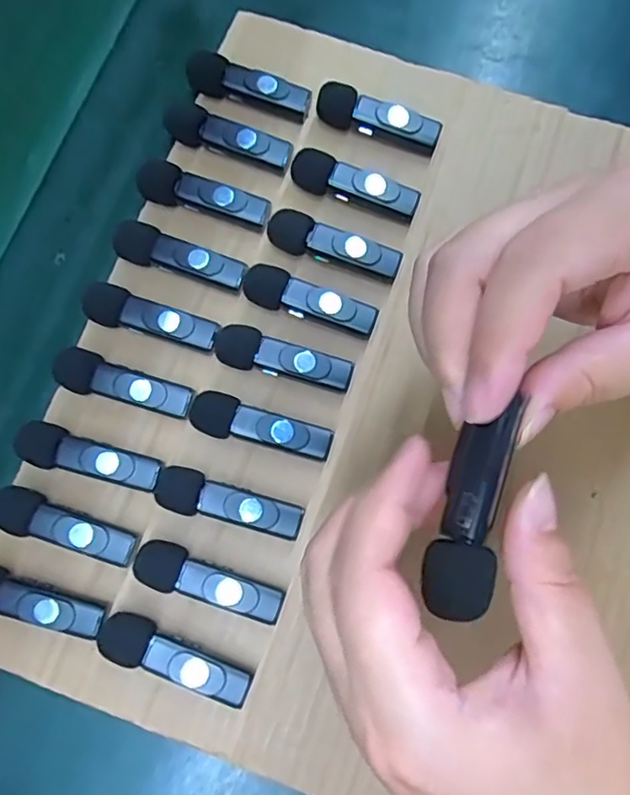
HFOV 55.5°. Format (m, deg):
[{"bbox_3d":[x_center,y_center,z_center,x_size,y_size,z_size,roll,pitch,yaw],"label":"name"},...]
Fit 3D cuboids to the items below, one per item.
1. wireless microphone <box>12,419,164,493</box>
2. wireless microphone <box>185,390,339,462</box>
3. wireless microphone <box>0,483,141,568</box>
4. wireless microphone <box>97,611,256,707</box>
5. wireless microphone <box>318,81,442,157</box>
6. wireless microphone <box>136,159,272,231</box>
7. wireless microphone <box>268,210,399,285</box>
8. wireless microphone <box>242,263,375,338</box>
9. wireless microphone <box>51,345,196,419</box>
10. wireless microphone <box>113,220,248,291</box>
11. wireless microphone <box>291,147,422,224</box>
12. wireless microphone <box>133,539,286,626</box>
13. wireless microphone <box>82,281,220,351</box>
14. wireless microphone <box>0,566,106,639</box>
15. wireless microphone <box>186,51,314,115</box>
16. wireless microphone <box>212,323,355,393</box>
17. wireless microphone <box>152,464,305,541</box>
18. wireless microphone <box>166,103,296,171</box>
[{"bbox_3d":[-0.101,0.028,0.269,0.064,0.016,0.019,18,78,3],"label":"wireless microphone"},{"bbox_3d":[-0.025,0.014,0.273,0.065,0.015,0.019,19,78,4],"label":"wireless microphone"},{"bbox_3d":[-0.109,0.057,0.262,0.064,0.016,0.018,22,78,4],"label":"wireless microphone"},{"bbox_3d":[-0.058,0.109,0.251,0.065,0.018,0.018,24,79,4],"label":"wireless microphone"},{"bbox_3d":[0.032,-0.140,0.307,0.063,0.017,0.016,22,78,4],"label":"wireless microphone"},{"bbox_3d":[-0.055,-0.098,0.297,0.066,0.017,0.017,19,78,3],"label":"wireless microphone"},{"bbox_3d":[0.009,-0.072,0.291,0.065,0.016,0.017,19,78,4],"label":"wireless microphone"},{"bbox_3d":[-0.003,-0.045,0.285,0.064,0.016,0.018,20,78,4],"label":"wireless microphone"},{"bbox_3d":[-0.087,-0.005,0.275,0.062,0.019,0.020,21,78,4],"label":"wireless microphone"},{"bbox_3d":[-0.065,-0.067,0.290,0.063,0.015,0.018,19,78,4],"label":"wireless microphone"},{"bbox_3d":[0.020,-0.104,0.298,0.064,0.017,0.017,22,78,4],"label":"wireless microphone"},{"bbox_3d":[-0.045,0.079,0.258,0.064,0.018,0.018,19,78,4],"label":"wireless microphone"},{"bbox_3d":[-0.077,-0.036,0.282,0.062,0.014,0.018,19,78,4],"label":"wireless microphone"},{"bbox_3d":[-0.120,0.086,0.255,0.064,0.017,0.018,14,78,2],"label":"wireless microphone"},{"bbox_3d":[-0.034,-0.160,0.308,0.062,0.017,0.015,14,78,2],"label":"wireless microphone"},{"bbox_3d":[-0.015,-0.017,0.279,0.064,0.014,0.019,19,78,4],"label":"wireless microphone"},{"bbox_3d":[-0.038,0.048,0.265,0.065,0.015,0.019,19,78,4],"label":"wireless microphone"},{"bbox_3d":[-0.045,-0.131,0.301,0.066,0.013,0.017,20,78,4],"label":"wireless microphone"}]

